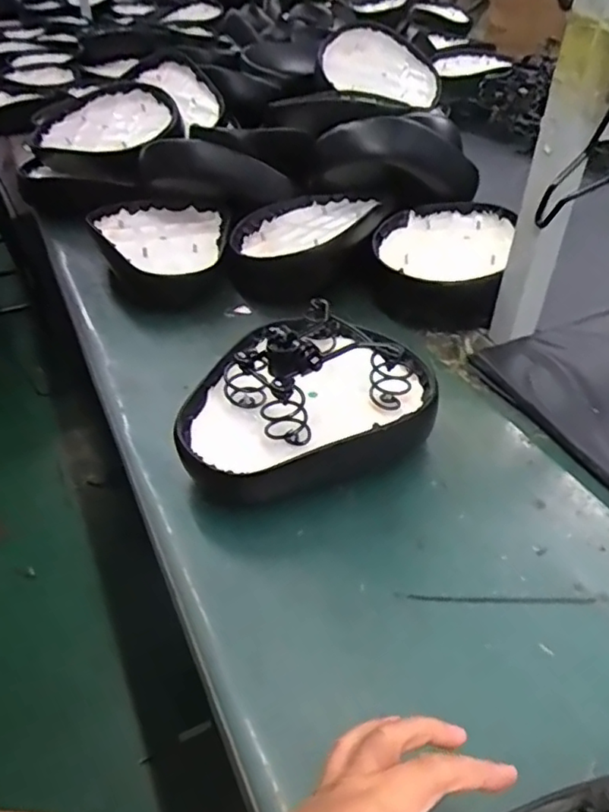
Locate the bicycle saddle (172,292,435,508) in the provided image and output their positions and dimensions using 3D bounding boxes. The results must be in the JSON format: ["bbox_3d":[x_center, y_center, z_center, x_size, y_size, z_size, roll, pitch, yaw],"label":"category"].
[{"bbox_3d":[0.008,-0.007,0.625,0.283,0.135,0.177,-21,44,-21],"label":"bicycle saddle"}]

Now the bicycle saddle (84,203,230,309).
[{"bbox_3d":[-0.219,-0.247,0.964,0.193,0.086,0.253,-17,43,-17],"label":"bicycle saddle"}]

